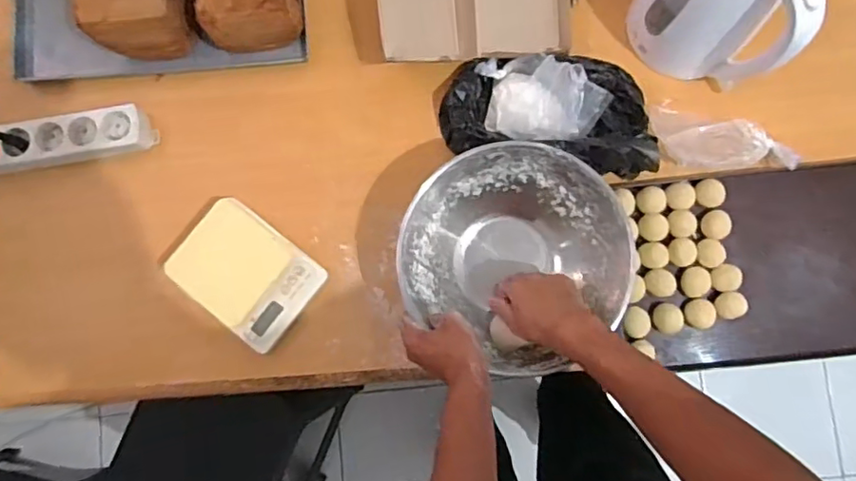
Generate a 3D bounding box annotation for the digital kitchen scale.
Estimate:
[{"bbox_3d":[-0.228,0.041,0.740,0.165,0.029,0.126,38,86,5],"label":"digital kitchen scale"}]

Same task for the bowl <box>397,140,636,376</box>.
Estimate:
[{"bbox_3d":[0.103,0.017,0.700,0.248,0.091,0.241,0,84,1],"label":"bowl"}]

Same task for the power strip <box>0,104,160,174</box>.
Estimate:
[{"bbox_3d":[-0.479,-0.128,0.765,0.234,0.042,0.062,-11,84,0],"label":"power strip"}]

